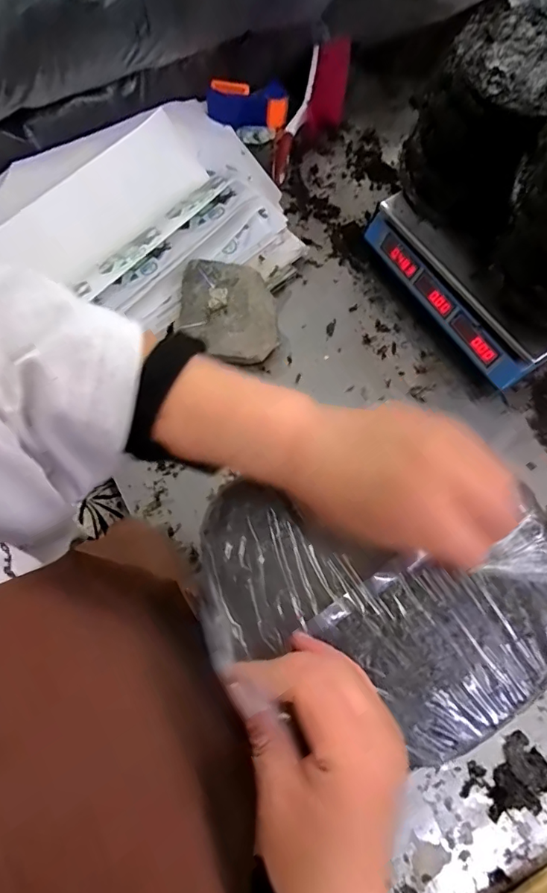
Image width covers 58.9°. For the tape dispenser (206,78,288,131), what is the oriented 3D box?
[{"bbox_3d":[-0.049,-0.635,0.891,0.148,0.059,0.057,1,72,3],"label":"tape dispenser"}]

